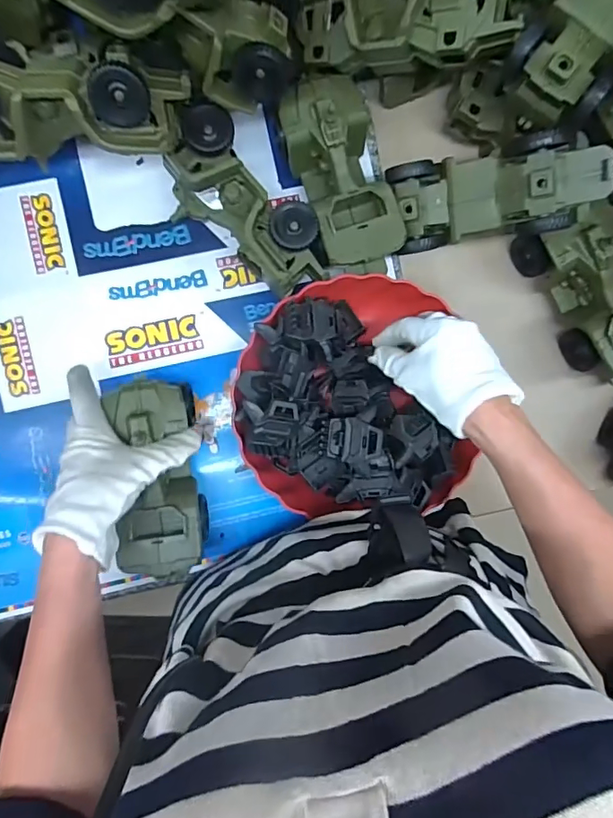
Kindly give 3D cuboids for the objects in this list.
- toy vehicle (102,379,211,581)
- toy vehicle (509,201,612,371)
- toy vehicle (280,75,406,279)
[{"bbox_3d":[-0.141,0.062,0.480,0.081,0.076,0.176,-4,95,-4],"label":"toy vehicle"},{"bbox_3d":[0.293,-0.111,0.504,0.088,0.071,0.174,-24,93,-3],"label":"toy vehicle"},{"bbox_3d":[0.034,-0.217,0.478,0.087,0.059,0.173,-12,92,-4],"label":"toy vehicle"}]

